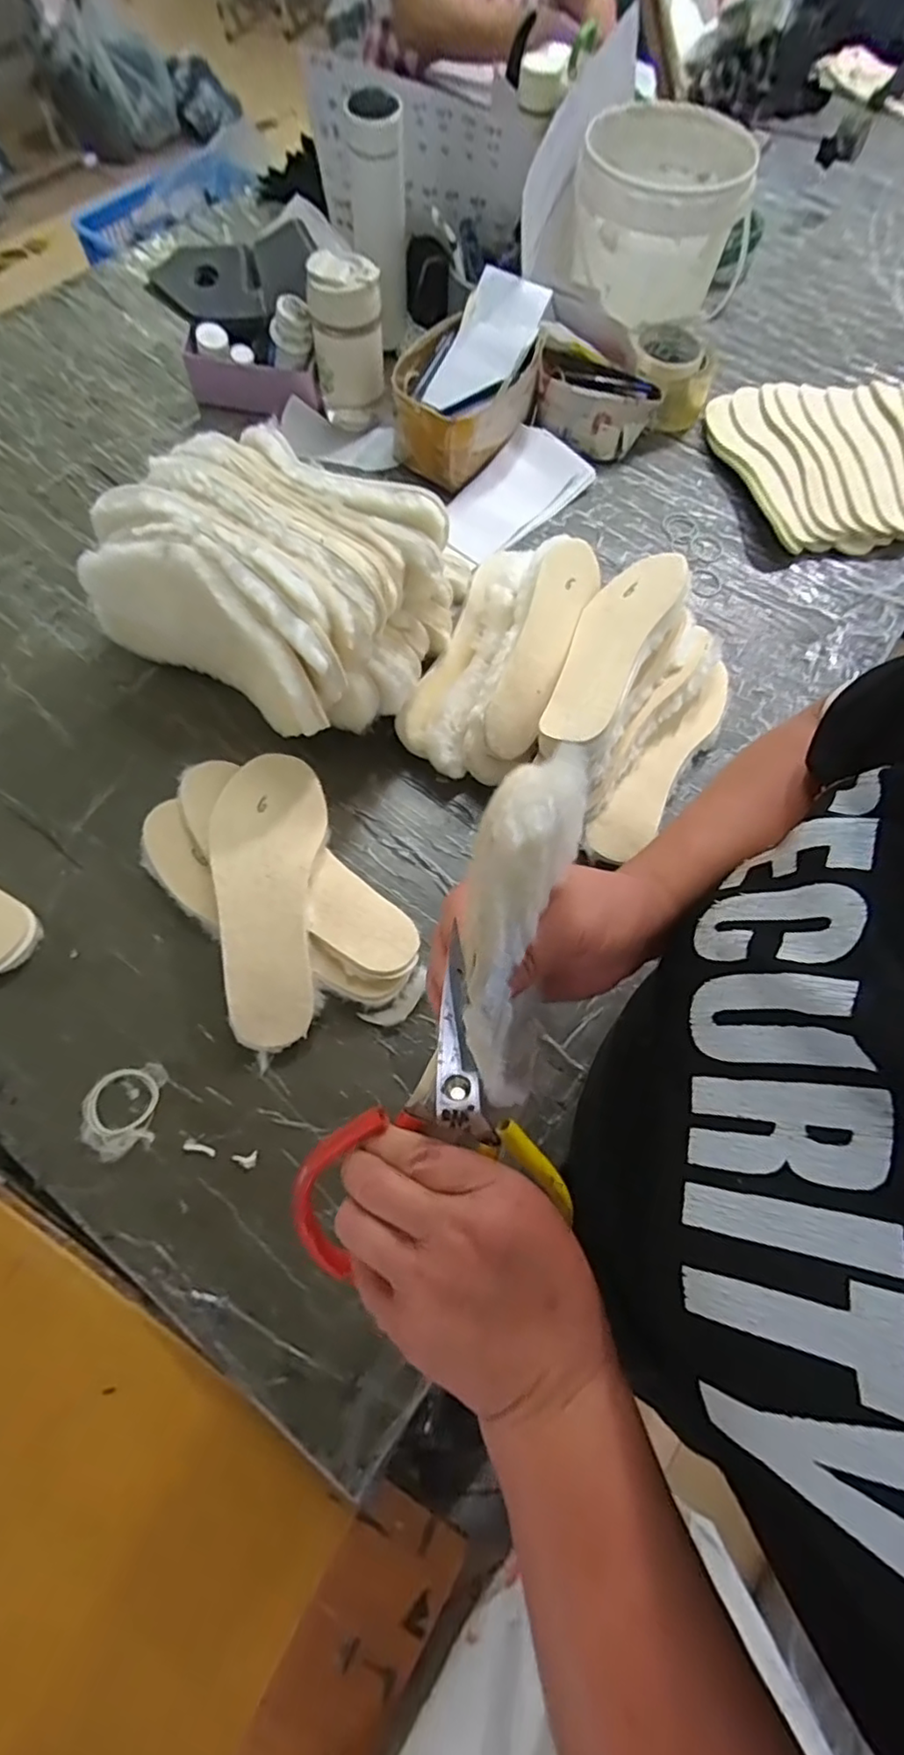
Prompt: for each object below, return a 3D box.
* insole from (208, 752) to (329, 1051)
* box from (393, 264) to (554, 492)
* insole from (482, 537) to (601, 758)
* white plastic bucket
[{"bbox_3d":[-0.161,0.011,0.544,0.092,0.053,0.260,2,70,-2],"label":"insole"},{"bbox_3d":[0.019,-0.616,0.773,0.155,0.114,0.230,22,70,5],"label":"box"},{"bbox_3d":[0.093,-0.241,0.619,0.019,0.075,0.267,1,60,47],"label":"insole"},{"bbox_3d":[0.255,-0.836,0.789,0.206,0.134,0.196,8,70,0],"label":"white plastic bucket"}]

